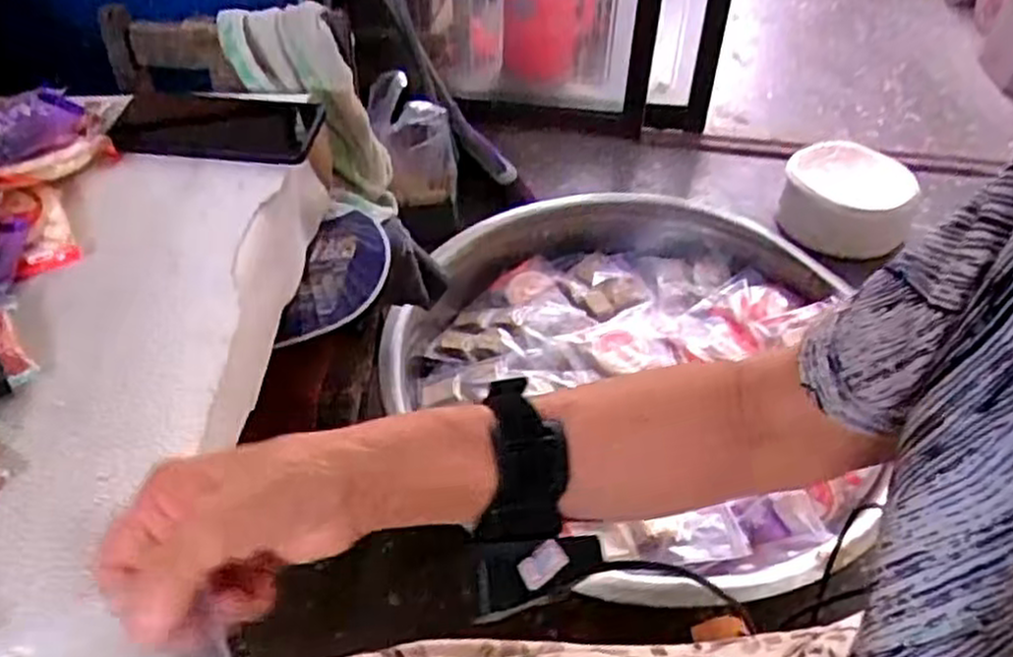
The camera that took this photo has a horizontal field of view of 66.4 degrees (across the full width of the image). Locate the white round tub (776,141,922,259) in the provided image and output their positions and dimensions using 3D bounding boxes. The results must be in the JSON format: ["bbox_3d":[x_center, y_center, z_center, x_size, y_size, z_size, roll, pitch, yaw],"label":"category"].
[{"bbox_3d":[0.593,-0.219,1.354,0.221,0.130,0.176,23,48,21],"label":"white round tub"}]

